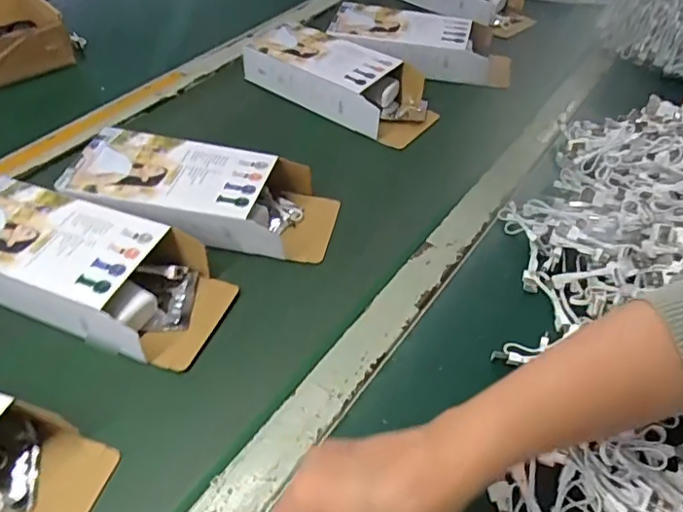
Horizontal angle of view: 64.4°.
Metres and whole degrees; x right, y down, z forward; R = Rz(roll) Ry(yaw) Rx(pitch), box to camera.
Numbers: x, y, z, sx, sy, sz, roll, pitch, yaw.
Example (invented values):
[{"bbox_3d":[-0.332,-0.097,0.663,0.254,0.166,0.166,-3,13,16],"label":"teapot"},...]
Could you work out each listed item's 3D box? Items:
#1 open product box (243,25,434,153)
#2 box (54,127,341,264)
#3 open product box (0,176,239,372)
[{"bbox_3d":[0.001,-0.231,0.701,0.249,0.059,0.110,27,50,22],"label":"open product box"},{"bbox_3d":[-0.134,-0.063,0.539,0.256,0.054,0.110,8,46,6],"label":"box"},{"bbox_3d":[-0.224,0.008,0.471,0.249,0.051,0.111,17,47,14],"label":"open product box"}]

